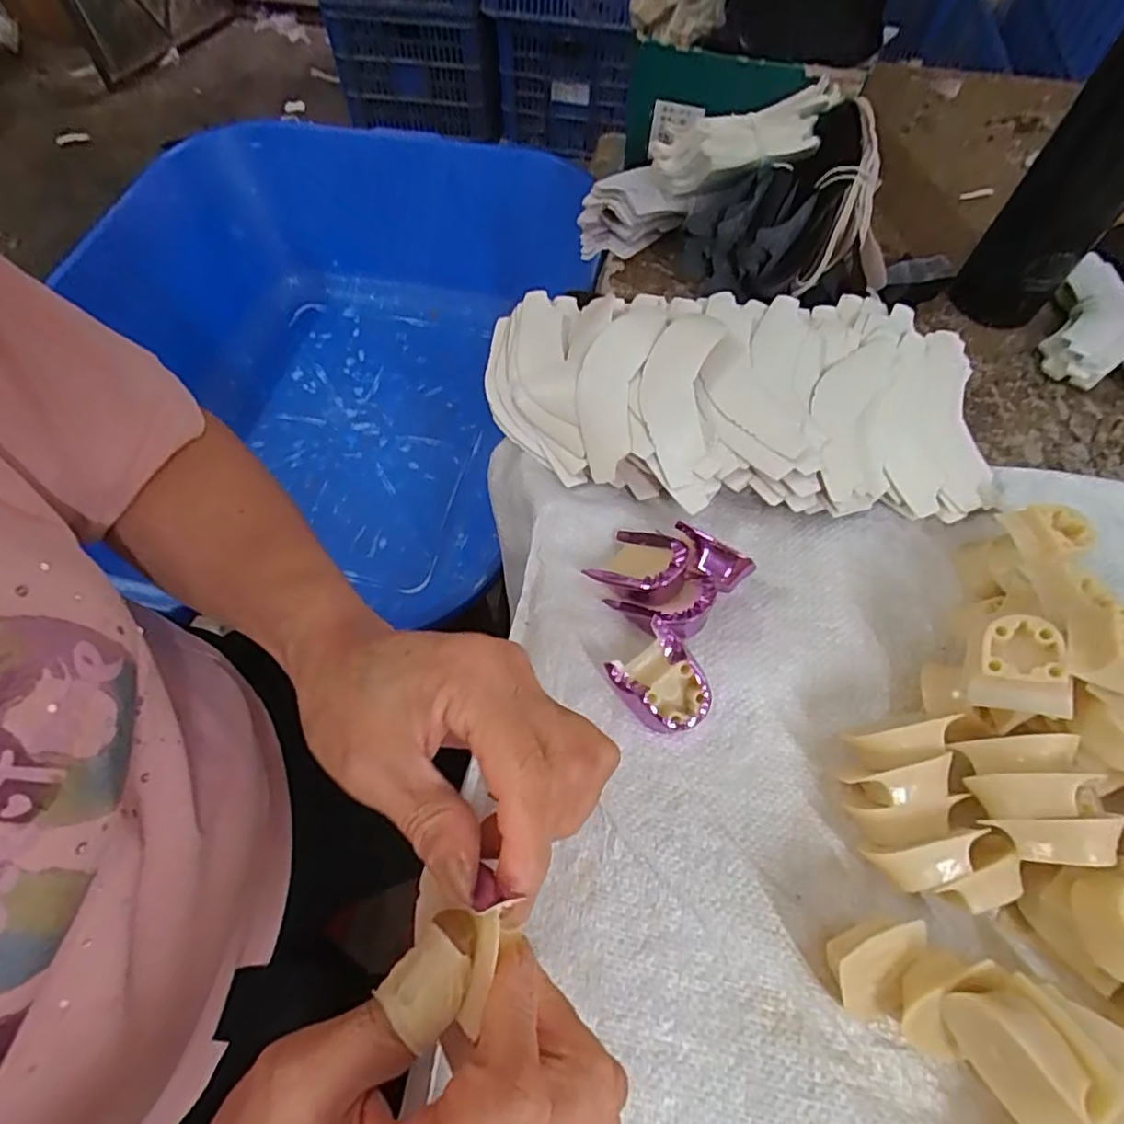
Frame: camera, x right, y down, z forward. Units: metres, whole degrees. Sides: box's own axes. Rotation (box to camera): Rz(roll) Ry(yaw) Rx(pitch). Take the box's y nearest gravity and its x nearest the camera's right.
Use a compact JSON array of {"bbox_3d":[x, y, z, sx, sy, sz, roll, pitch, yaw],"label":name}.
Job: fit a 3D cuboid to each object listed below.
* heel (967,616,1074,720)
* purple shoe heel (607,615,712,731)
[{"bbox_3d":[0.207,0.047,0.286,0.037,0.031,0.042,-2,79,27],"label":"heel"},{"bbox_3d":[0.049,0.061,0.307,0.037,0.030,0.047,-34,68,-19],"label":"purple shoe heel"}]

